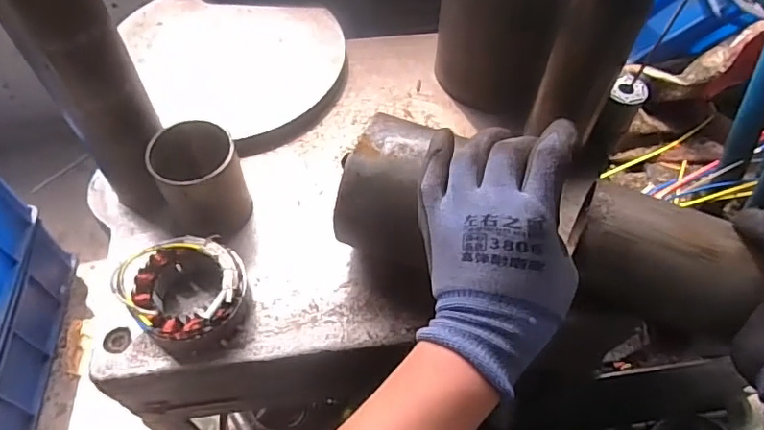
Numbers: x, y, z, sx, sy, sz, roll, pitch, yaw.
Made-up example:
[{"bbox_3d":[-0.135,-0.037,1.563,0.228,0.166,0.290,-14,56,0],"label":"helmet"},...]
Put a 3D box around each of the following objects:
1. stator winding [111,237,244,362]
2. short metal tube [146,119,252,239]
[{"bbox_3d":[-0.154,0.064,0.438,0.086,0.053,0.089,-30,61,-19],"label":"stator winding"},{"bbox_3d":[-0.152,-0.029,0.464,0.073,0.085,0.071,-34,62,-21],"label":"short metal tube"}]

